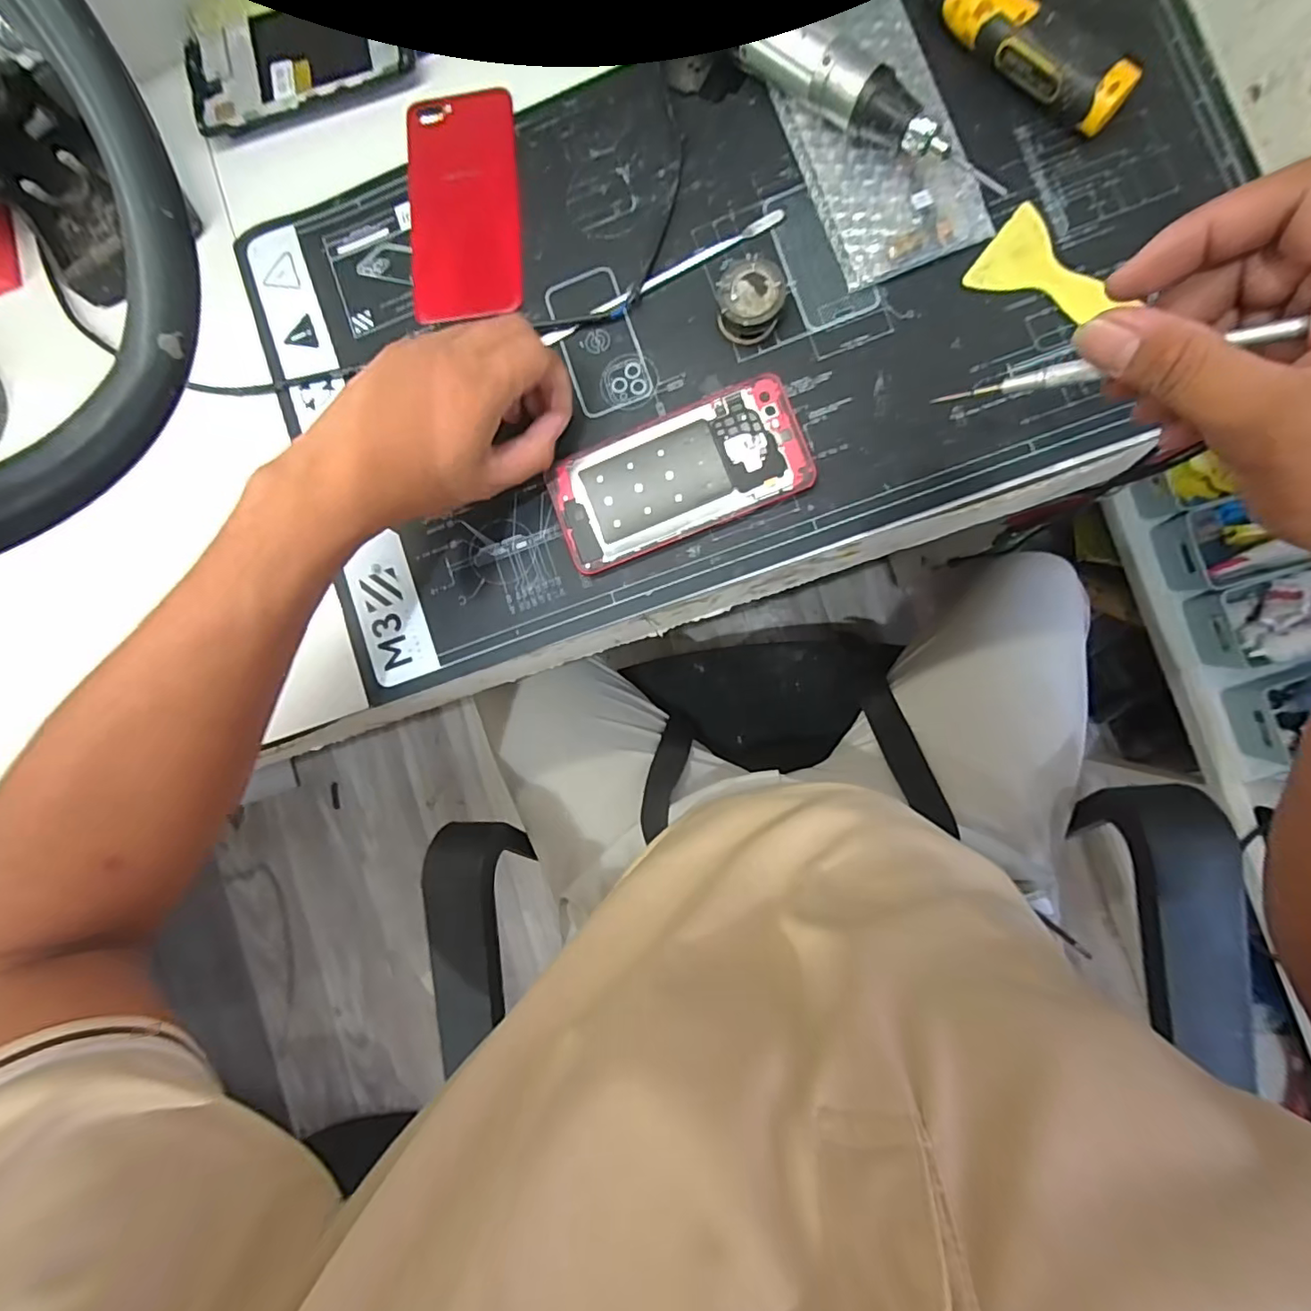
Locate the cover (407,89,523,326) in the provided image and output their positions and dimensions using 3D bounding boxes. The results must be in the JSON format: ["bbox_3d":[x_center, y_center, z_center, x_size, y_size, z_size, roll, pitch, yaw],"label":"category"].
[{"bbox_3d":[-0.125,-0.293,0.370,0.073,0.007,0.144,-3,89,7],"label":"cover"}]

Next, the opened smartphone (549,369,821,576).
[{"bbox_3d":[0.014,-0.110,0.345,0.151,0.010,0.073,-21,87,6],"label":"opened smartphone"}]

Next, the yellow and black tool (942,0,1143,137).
[{"bbox_3d":[0.211,-0.335,0.318,0.111,0.028,0.024,41,94,6],"label":"yellow and black tool"}]

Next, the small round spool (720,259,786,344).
[{"bbox_3d":[0.056,-0.208,0.334,0.037,0.024,0.034,0,89,7],"label":"small round spool"}]

